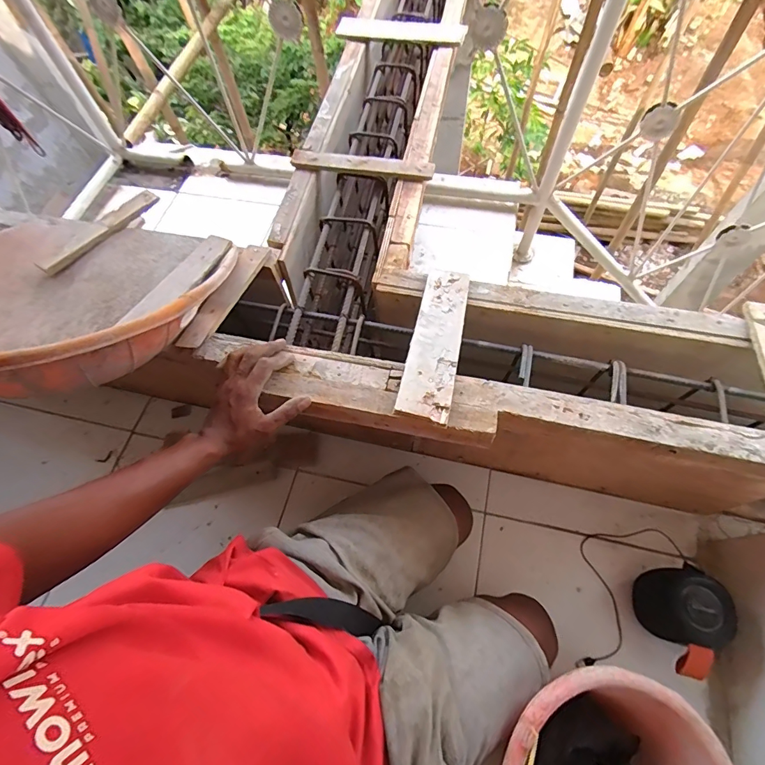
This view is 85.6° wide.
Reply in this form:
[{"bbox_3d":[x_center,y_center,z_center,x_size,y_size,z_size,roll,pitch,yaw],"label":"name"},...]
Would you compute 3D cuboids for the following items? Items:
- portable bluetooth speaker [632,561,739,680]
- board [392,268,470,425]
[{"bbox_3d":[0.485,0.384,0.680,0.100,0.117,0.147,32,70,17],"label":"portable bluetooth speaker"},{"bbox_3d":[0.083,-0.069,0.625,0.074,0.009,0.289,12,56,5],"label":"board"}]

